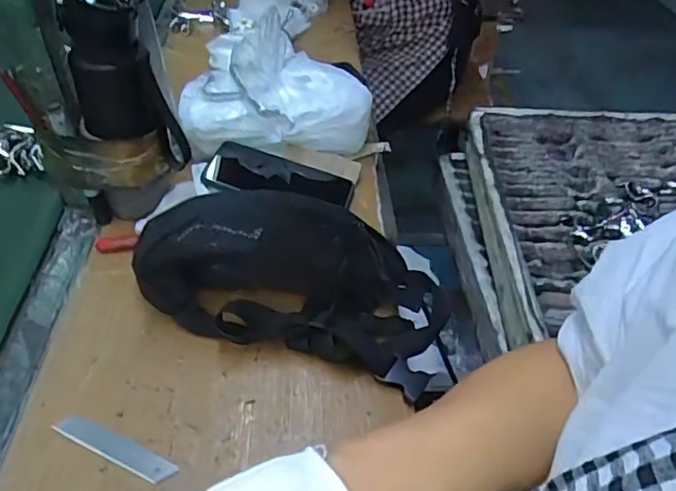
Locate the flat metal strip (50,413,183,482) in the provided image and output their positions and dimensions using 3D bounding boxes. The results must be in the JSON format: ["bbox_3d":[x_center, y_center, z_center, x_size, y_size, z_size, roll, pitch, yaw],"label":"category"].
[{"bbox_3d":[-0.170,0.152,0.432,0.104,0.004,0.021,19,45,16],"label":"flat metal strip"}]

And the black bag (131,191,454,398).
[{"bbox_3d":[-0.044,0.015,0.524,0.280,0.097,0.152,15,44,12],"label":"black bag"}]

